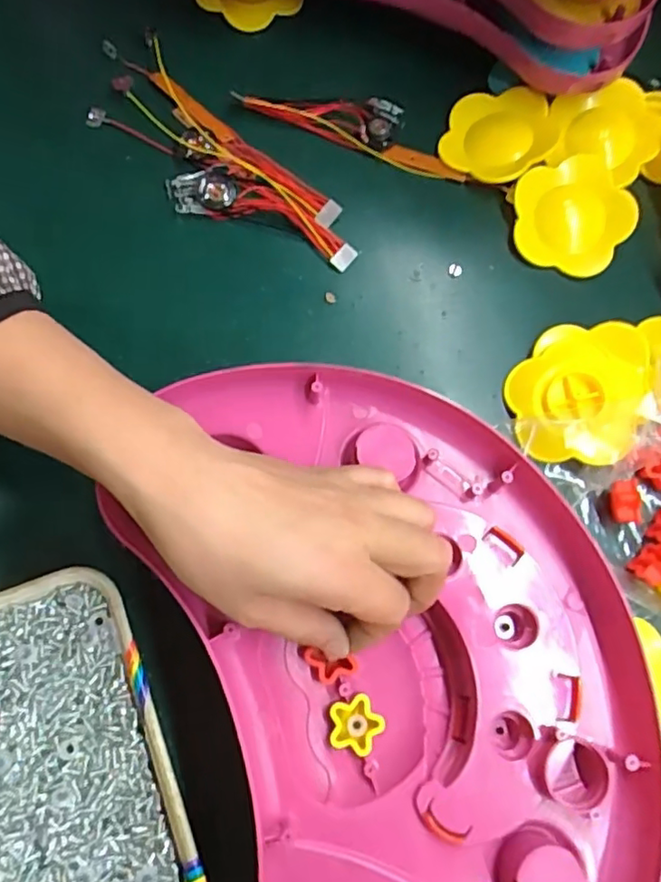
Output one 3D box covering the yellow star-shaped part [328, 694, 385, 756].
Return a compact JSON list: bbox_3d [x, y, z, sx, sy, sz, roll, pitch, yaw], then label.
[{"bbox_3d":[0.012,0.140,0.295,0.026,0.008,0.025,-23,74,-8],"label":"yellow star-shaped part"}]

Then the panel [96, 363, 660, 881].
[{"bbox_3d":[0.036,0.107,0.296,0.216,0.041,0.322,-17,74,-6],"label":"panel"}]

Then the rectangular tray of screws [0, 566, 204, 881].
[{"bbox_3d":[-0.129,0.160,0.298,0.100,0.033,0.175,-18,74,-7],"label":"rectangular tray of screws"}]

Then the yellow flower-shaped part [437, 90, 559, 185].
[{"bbox_3d":[0.118,-0.216,0.426,0.073,0.020,0.071,0,73,-1],"label":"yellow flower-shaped part"}]

